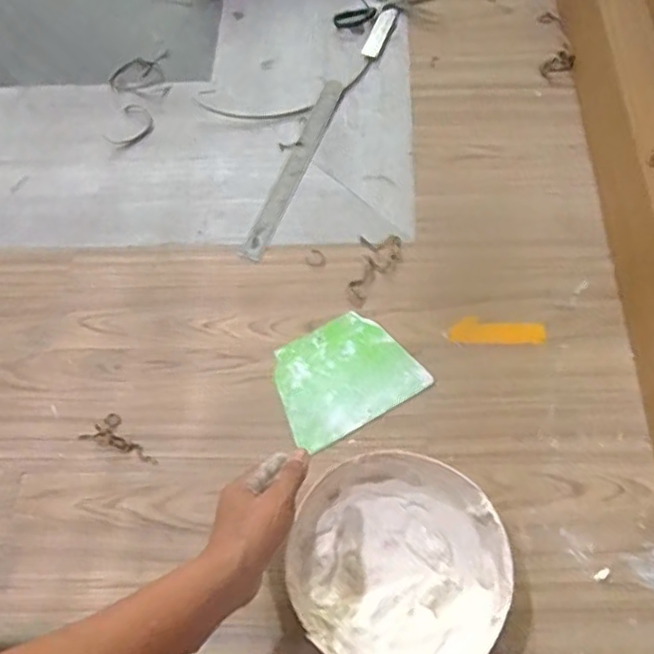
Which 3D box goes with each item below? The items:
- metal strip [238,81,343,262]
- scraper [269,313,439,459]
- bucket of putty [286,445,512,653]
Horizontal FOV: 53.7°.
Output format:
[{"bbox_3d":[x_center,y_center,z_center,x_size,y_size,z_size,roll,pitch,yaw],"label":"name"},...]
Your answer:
[{"bbox_3d":[-0.044,-0.224,0.895,0.030,0.008,0.314,19,66,11],"label":"metal strip"},{"bbox_3d":[0.019,0.056,0.750,0.160,0.008,0.127,-29,70,-12],"label":"scraper"},{"bbox_3d":[0.068,0.227,0.626,0.201,0.064,0.201,-1,64,2],"label":"bucket of putty"}]

